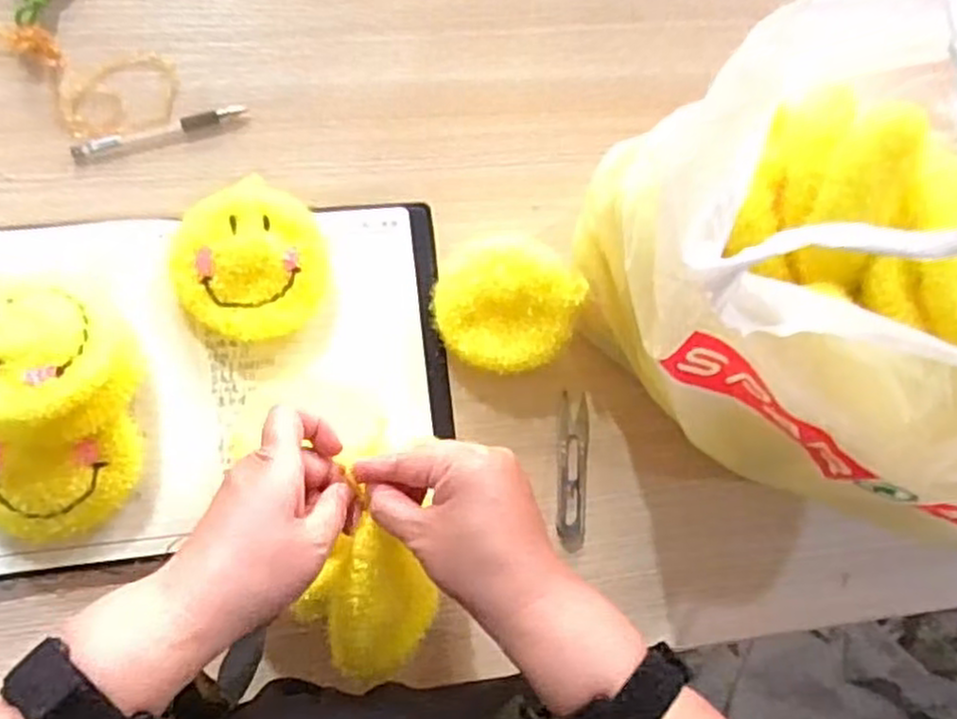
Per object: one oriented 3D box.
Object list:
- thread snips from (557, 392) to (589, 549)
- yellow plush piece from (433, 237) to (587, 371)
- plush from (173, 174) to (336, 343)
[{"bbox_3d":[0.078,0.092,0.617,0.024,0.004,0.125,3,85,-9],"label":"thread snips"},{"bbox_3d":[0.020,-0.045,0.597,0.106,0.052,0.106,13,84,-8],"label":"yellow plush piece"},{"bbox_3d":[-0.173,-0.075,0.580,0.110,0.044,0.119,1,85,-9],"label":"plush"}]

